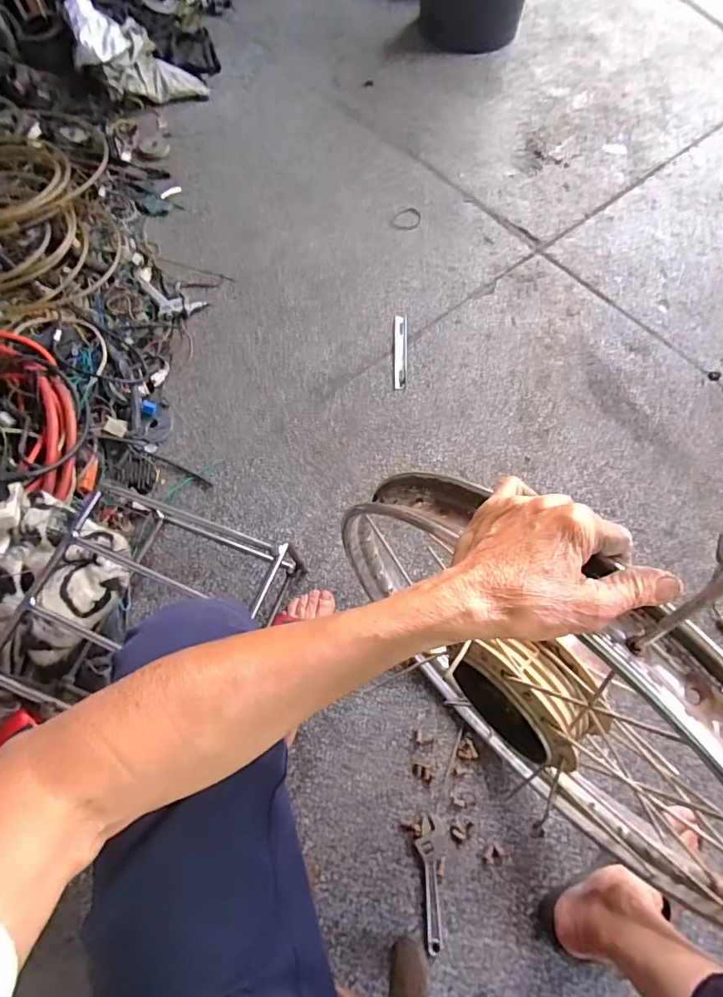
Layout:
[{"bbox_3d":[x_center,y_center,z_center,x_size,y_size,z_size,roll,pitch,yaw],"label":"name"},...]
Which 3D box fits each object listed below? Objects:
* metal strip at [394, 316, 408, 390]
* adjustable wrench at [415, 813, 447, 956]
[{"bbox_3d":[0.074,-0.276,0.896,0.024,0.004,0.163,3,67,-1],"label":"metal strip"},{"bbox_3d":[0.090,0.482,0.600,0.036,0.009,0.139,0,68,-3],"label":"adjustable wrench"}]

